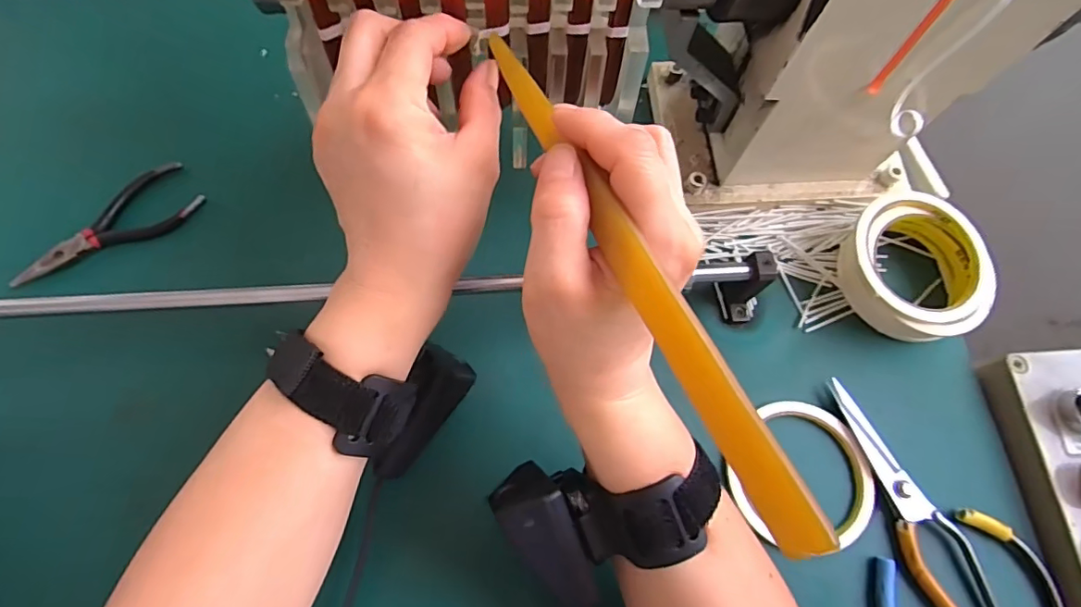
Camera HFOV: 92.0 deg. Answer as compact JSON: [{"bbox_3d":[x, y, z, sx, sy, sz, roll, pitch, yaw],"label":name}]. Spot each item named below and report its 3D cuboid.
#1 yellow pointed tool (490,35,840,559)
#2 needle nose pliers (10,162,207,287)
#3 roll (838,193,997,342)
[{"bbox_3d":[0.027,-0.023,0.179,0.004,0.015,0.213,-1,55,-40],"label":"yellow pointed tool"},{"bbox_3d":[-0.298,-0.050,0.362,0.123,0.014,0.046,-39,77,-14],"label":"needle nose pliers"},{"bbox_3d":[0.258,-0.024,0.364,0.094,0.042,0.097,1,71,-2],"label":"roll"}]

